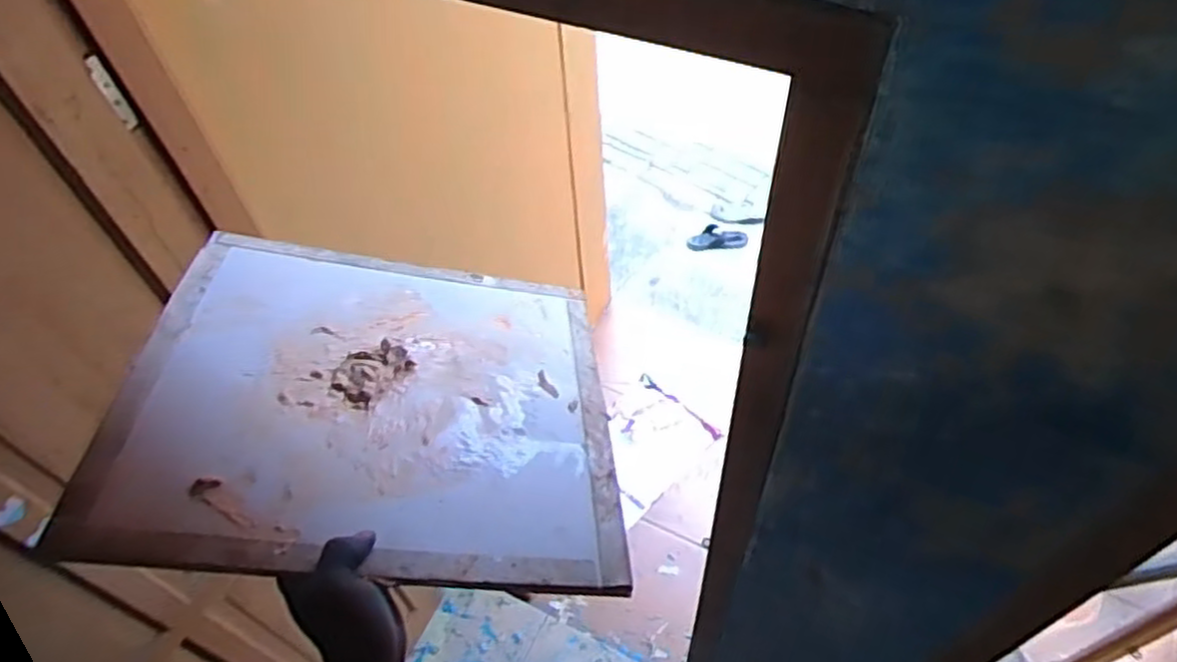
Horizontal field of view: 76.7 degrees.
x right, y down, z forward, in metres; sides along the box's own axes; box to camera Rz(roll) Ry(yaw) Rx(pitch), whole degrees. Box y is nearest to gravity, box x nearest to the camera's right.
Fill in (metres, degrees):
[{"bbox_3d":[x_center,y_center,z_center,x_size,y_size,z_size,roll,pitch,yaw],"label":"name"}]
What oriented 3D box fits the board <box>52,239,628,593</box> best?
[{"bbox_3d":[-0.159,0.038,0.601,0.344,0.018,0.364,8,35,-14],"label":"board"}]

